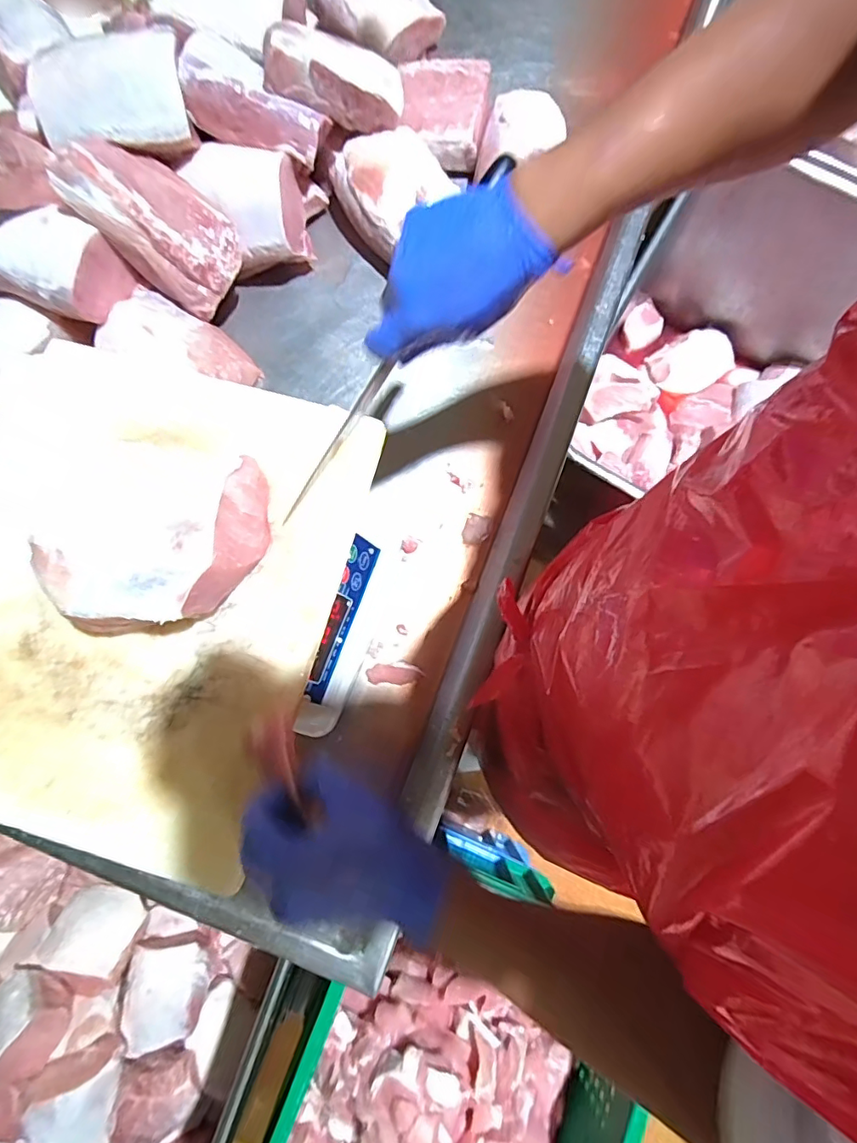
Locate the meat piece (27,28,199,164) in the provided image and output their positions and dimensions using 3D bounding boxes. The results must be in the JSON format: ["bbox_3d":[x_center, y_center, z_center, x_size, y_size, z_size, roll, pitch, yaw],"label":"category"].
[{"bbox_3d":[-0.346,-0.513,0.577,0.167,0.079,0.081,1,76,0],"label":"meat piece"}]

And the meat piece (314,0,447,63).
[{"bbox_3d":[-0.068,-0.787,0.742,0.127,0.050,0.176,-35,79,-8],"label":"meat piece"}]

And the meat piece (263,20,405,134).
[{"bbox_3d":[-0.108,-0.572,0.618,0.167,0.060,0.071,-13,75,-33],"label":"meat piece"}]

